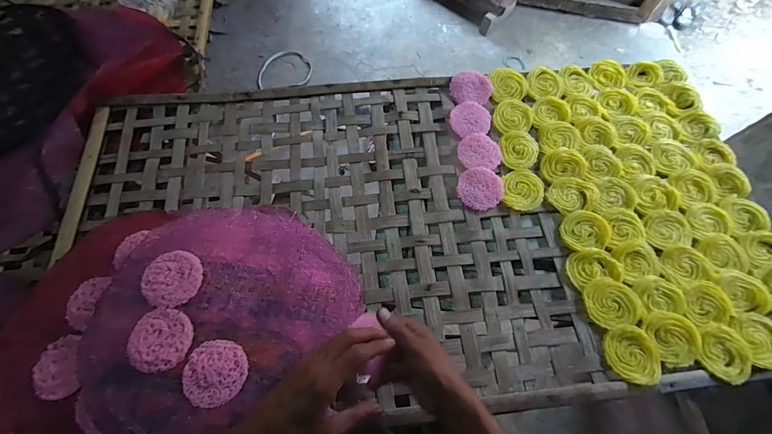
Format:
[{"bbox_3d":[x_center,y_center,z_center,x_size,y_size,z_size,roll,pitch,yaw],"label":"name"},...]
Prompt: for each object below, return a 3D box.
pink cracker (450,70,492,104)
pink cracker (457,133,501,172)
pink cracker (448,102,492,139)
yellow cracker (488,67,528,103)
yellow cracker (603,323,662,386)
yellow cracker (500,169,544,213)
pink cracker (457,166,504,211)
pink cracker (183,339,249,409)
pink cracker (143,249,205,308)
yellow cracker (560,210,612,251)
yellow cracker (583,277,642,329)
[{"bbox_3d":[0.169,-0.256,0.651,0.080,0.013,0.068,11,69,5],"label":"pink cracker"},{"bbox_3d":[0.172,-0.120,0.606,0.075,0.008,0.072,0,69,1],"label":"pink cracker"},{"bbox_3d":[0.161,-0.189,0.632,0.076,0.010,0.077,0,69,1],"label":"pink cracker"},{"bbox_3d":[0.244,-0.266,0.655,0.074,0.007,0.079,1,69,1],"label":"yellow cracker"},{"bbox_3d":[0.355,0.196,0.471,0.070,0.012,0.076,10,69,5],"label":"yellow cracker"},{"bbox_3d":[0.240,-0.047,0.577,0.067,0.007,0.078,8,69,4],"label":"yellow cracker"},{"bbox_3d":[0.165,-0.050,0.578,0.077,0.010,0.077,0,69,1],"label":"pink cracker"},{"bbox_3d":[-0.225,0.207,0.440,0.073,0.011,0.079,-9,70,-19],"label":"pink cracker"},{"bbox_3d":[-0.304,0.087,0.470,0.073,0.012,0.080,0,69,1],"label":"pink cracker"},{"bbox_3d":[0.331,0.022,0.544,0.075,0.008,0.064,-4,69,-1],"label":"yellow cracker"},{"bbox_3d":[0.342,0.128,0.500,0.073,0.008,0.070,0,69,1],"label":"yellow cracker"}]

